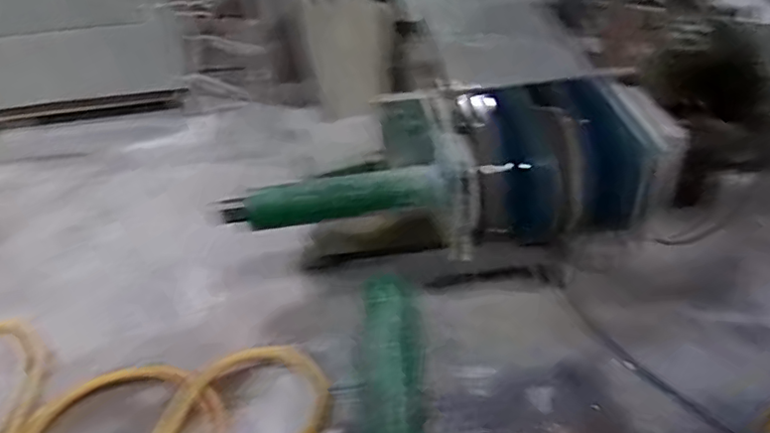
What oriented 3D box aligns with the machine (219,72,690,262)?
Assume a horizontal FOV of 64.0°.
[{"bbox_3d":[0.127,-0.124,1.312,0.871,0.293,0.366,-7,41,-2],"label":"machine"}]

